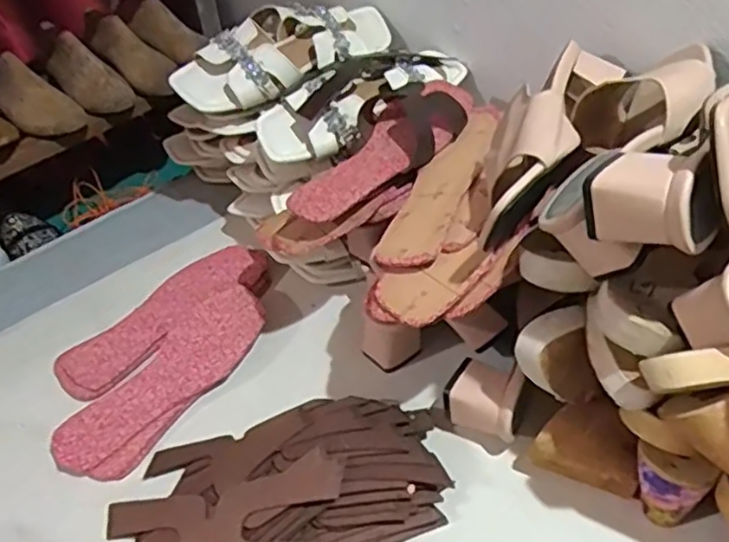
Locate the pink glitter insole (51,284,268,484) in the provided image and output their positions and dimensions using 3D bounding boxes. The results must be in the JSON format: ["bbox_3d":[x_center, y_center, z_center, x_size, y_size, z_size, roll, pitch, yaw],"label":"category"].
[{"bbox_3d":[-0.192,0.104,0.668,0.079,0.020,0.237,24,51,27],"label":"pink glitter insole"}]

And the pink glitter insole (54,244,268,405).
[{"bbox_3d":[-0.219,0.044,0.740,0.245,0.018,0.087,-35,52,-26],"label":"pink glitter insole"}]

